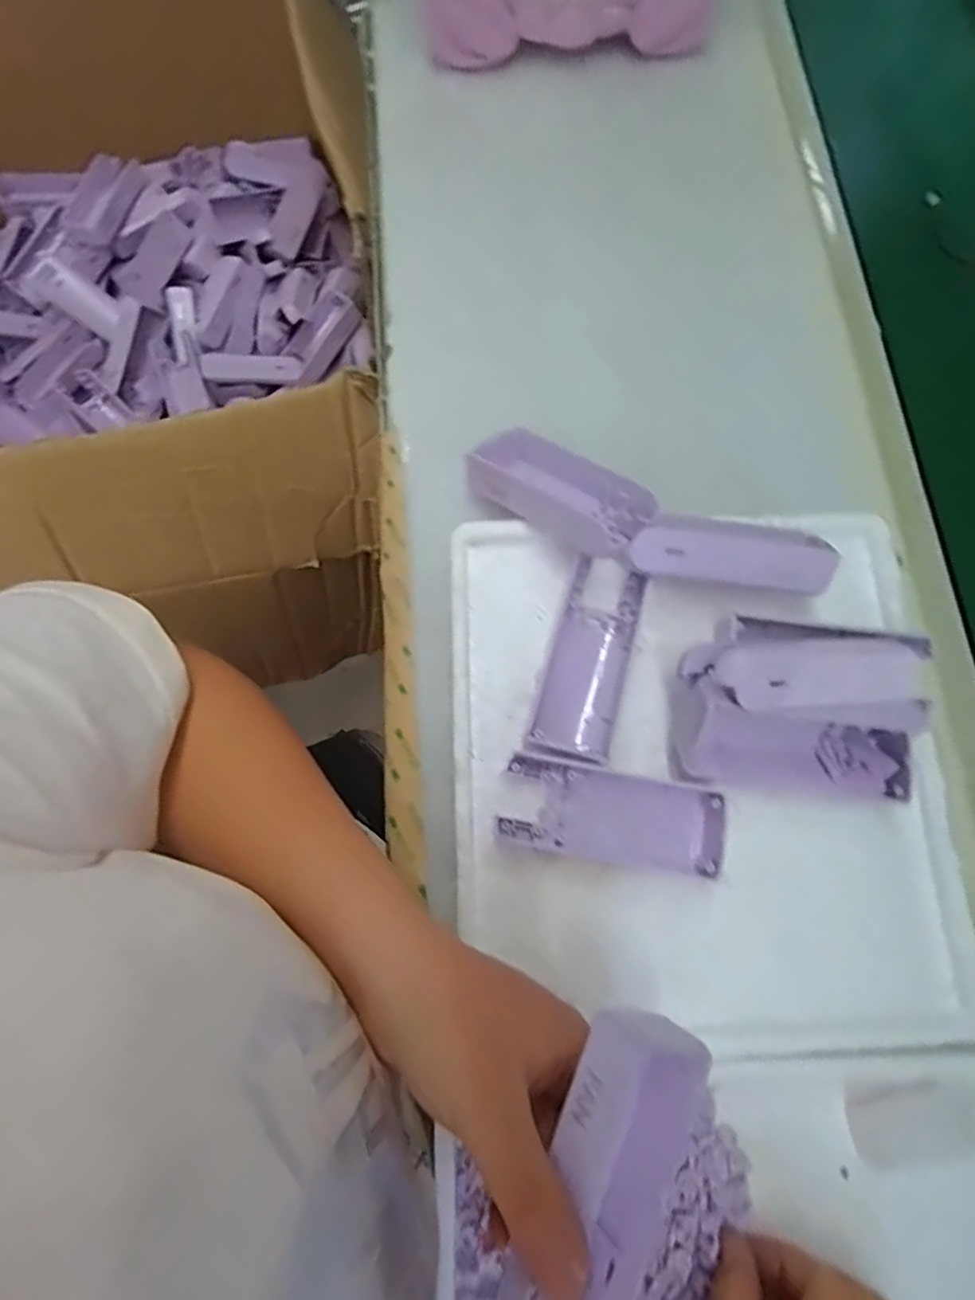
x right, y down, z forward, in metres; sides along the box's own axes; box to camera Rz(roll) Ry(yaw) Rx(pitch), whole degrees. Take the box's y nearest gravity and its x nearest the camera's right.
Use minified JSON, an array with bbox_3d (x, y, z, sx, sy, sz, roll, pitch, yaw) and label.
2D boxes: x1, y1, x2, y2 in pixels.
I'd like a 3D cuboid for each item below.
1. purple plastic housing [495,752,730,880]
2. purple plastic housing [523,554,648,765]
[{"bbox_3d":[0.061,0.081,0.306,0.104,0.023,0.042,10,76,1],"label":"purple plastic housing"},{"bbox_3d":[0.056,0.006,0.326,0.045,0.027,0.107,18,76,3],"label":"purple plastic housing"}]

